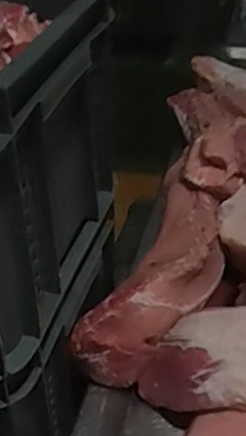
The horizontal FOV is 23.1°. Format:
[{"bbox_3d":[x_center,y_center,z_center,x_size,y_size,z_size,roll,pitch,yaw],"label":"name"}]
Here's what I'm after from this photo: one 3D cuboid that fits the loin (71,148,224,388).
[{"bbox_3d":[0.068,0.053,0.825,0.124,0.064,0.421,11,39,17],"label":"loin"}]

